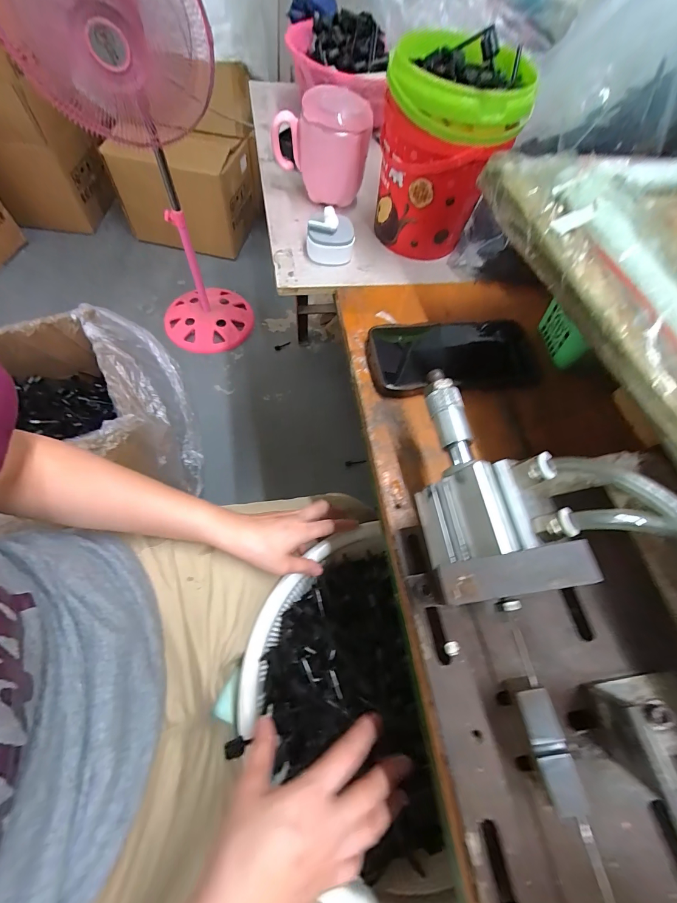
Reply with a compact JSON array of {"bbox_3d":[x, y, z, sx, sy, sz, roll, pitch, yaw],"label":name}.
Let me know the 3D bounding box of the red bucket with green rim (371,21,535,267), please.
[{"bbox_3d":[0.107,-0.309,0.376,0.128,0.152,0.118,15,64,1],"label":"red bucket with green rim"}]

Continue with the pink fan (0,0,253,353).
[{"bbox_3d":[-0.450,-0.651,0.892,0.339,0.855,0.296,-21,68,-16],"label":"pink fan"}]

